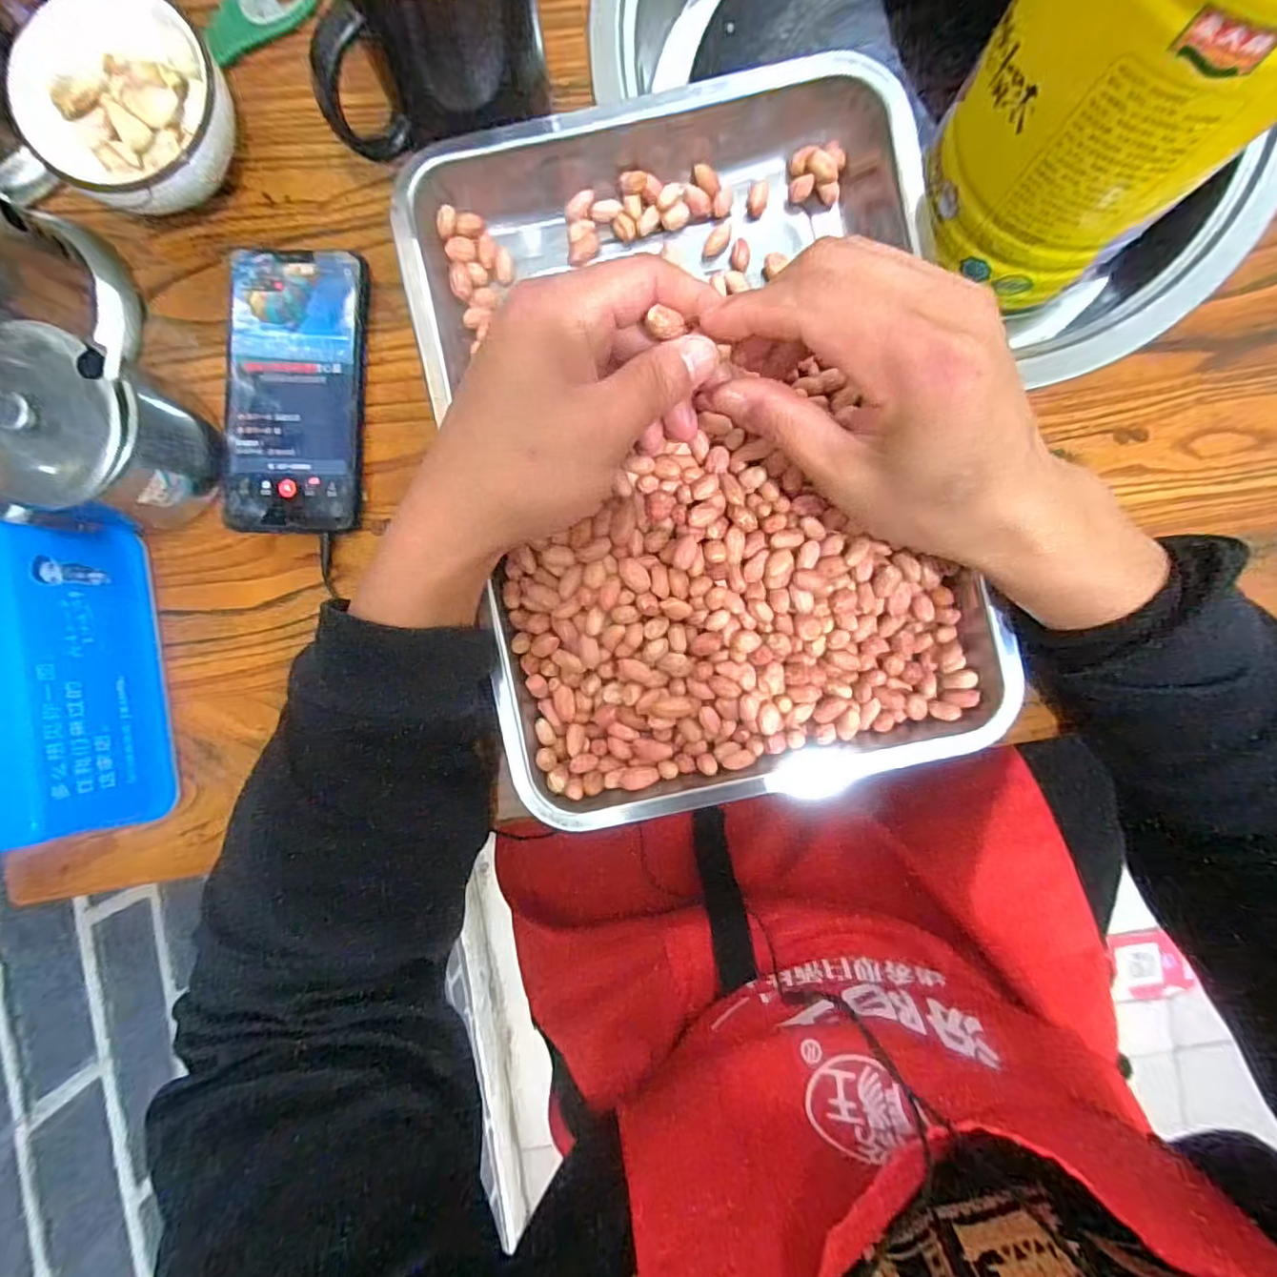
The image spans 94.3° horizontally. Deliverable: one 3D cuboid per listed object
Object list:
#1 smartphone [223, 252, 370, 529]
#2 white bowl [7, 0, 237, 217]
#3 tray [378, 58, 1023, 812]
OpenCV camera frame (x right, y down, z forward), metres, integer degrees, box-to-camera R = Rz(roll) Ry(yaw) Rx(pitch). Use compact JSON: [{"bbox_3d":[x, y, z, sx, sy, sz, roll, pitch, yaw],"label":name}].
[{"bbox_3d":[-0.187,-0.135,0.325,0.074,0.016,0.152,1,91,0],"label":"smartphone"},{"bbox_3d":[-0.263,-0.274,0.311,0.099,0.051,0.095,0,91,0],"label":"white bowl"},{"bbox_3d":[0.031,-0.100,0.309,0.254,0.047,0.367,-11,91,1],"label":"tray"}]

